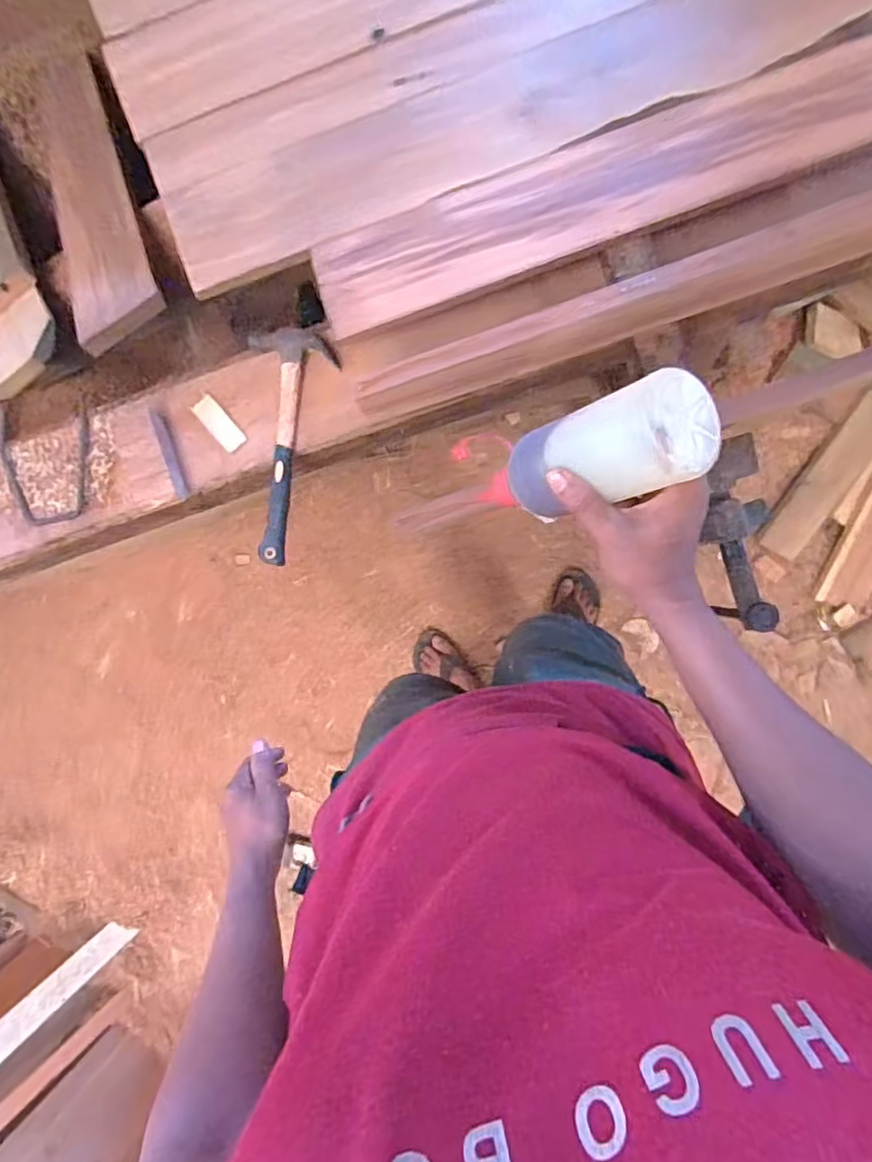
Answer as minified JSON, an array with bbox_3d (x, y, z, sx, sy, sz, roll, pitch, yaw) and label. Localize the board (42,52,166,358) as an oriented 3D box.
[{"bbox_3d":[-0.488,-0.572,0.854,0.110,0.031,0.682,-26,62,4],"label":"board"}]

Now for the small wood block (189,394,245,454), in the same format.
[{"bbox_3d":[-0.256,-0.186,0.719,0.027,0.006,0.078,-43,78,5],"label":"small wood block"}]

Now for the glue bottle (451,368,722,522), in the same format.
[{"bbox_3d":[0.097,-0.088,0.441,0.056,0.186,0.072,-20,97,-40],"label":"glue bottle"}]

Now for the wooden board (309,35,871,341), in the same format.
[{"bbox_3d":[0.188,-0.413,0.633,0.645,0.031,0.102,-19,91,1],"label":"wooden board"}]

